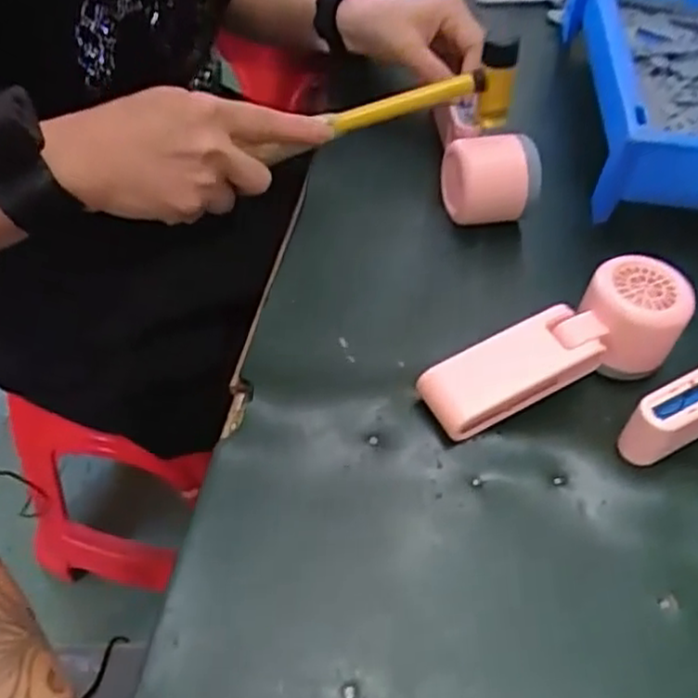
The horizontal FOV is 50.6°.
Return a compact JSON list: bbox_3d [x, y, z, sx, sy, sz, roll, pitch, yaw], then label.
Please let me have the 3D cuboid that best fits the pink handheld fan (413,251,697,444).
[{"bbox_3d":[0.118,0.003,0.419,0.158,0.054,0.058,-22,56,-20],"label":"pink handheld fan"}]

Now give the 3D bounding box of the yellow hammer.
[{"bbox_3d":[0.048,-0.162,0.471,0.122,0.063,0.022,-8,52,-10],"label":"yellow hammer"}]

